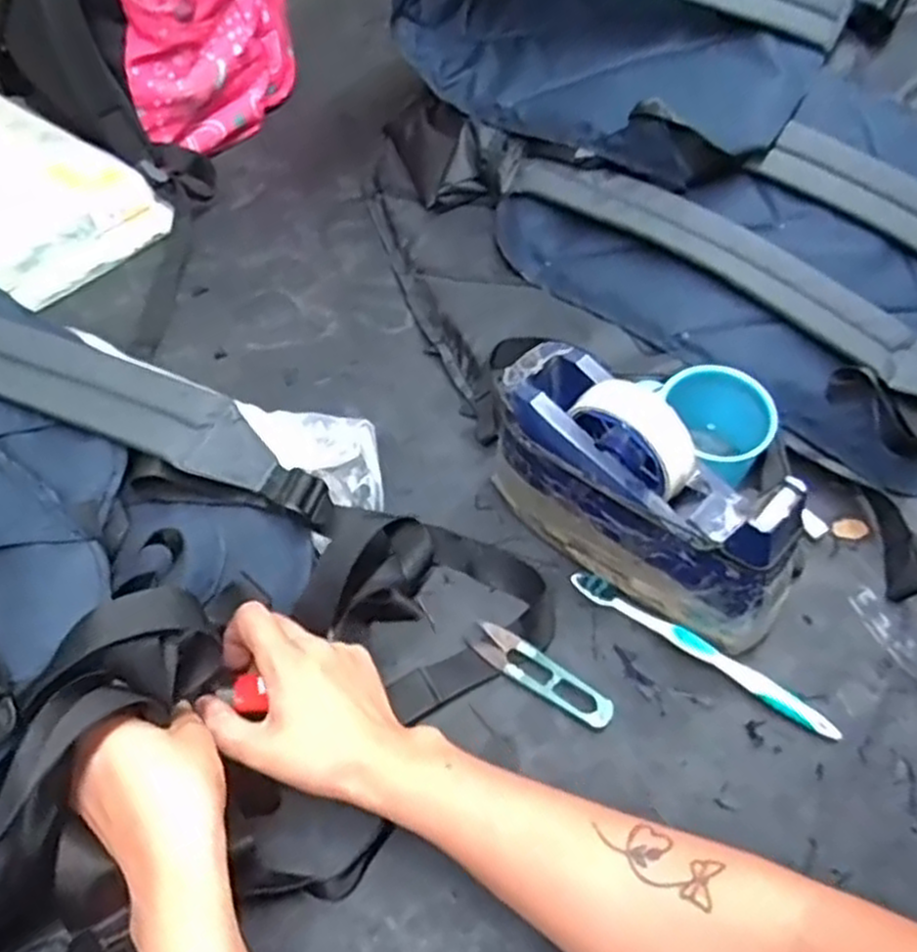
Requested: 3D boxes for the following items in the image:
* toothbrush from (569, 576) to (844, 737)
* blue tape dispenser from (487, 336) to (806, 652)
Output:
[{"bbox_3d":[0.151,0.109,0.489,0.177,0.014,0.013,31,60,22],"label":"toothbrush"},{"bbox_3d":[0.114,0.009,0.499,0.220,0.115,0.077,38,62,25],"label":"blue tape dispenser"}]

